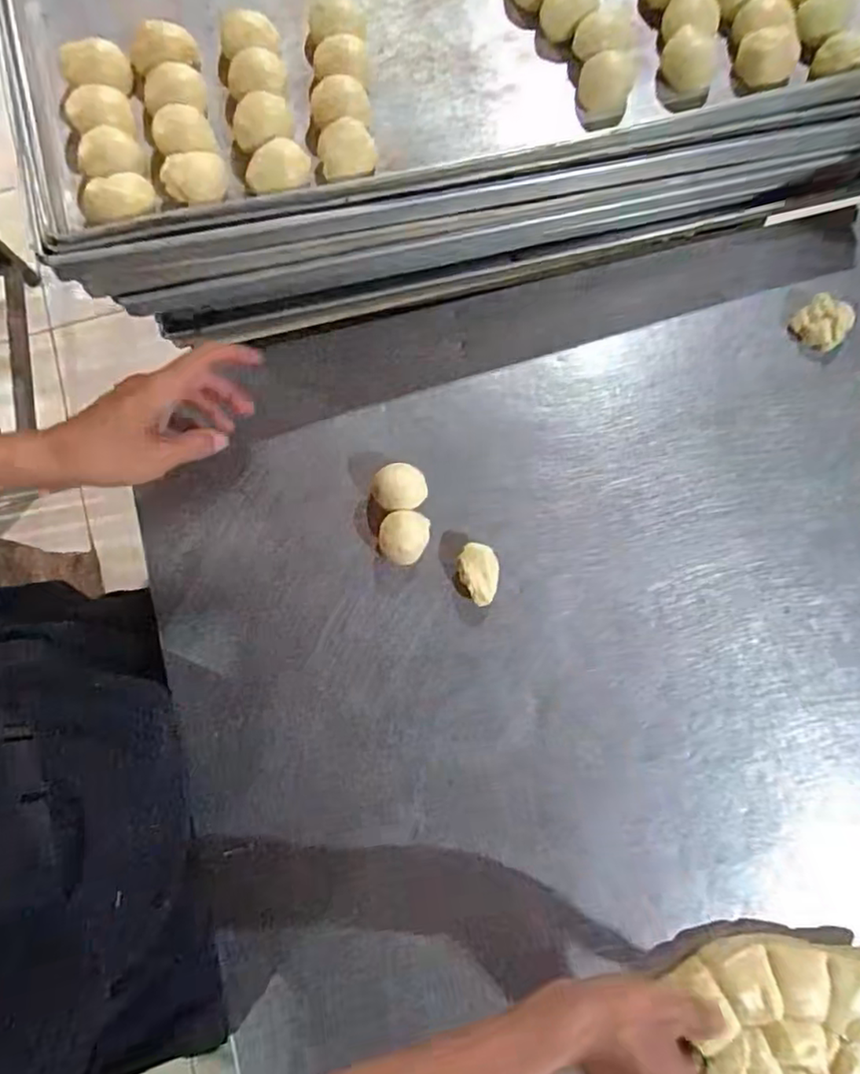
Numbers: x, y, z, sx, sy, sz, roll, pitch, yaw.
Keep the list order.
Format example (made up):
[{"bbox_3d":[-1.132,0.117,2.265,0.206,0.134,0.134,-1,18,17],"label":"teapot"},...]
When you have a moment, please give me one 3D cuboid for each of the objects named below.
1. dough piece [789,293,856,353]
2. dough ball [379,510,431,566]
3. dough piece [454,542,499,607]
[{"bbox_3d":[0.353,-0.191,0.560,0.047,0.015,0.043,0,79,0],"label":"dough piece"},{"bbox_3d":[-0.021,0.001,0.527,0.040,0.031,0.045,6,79,1],"label":"dough ball"},{"bbox_3d":[0.039,0.032,0.525,0.034,0.027,0.048,10,79,2],"label":"dough piece"}]

